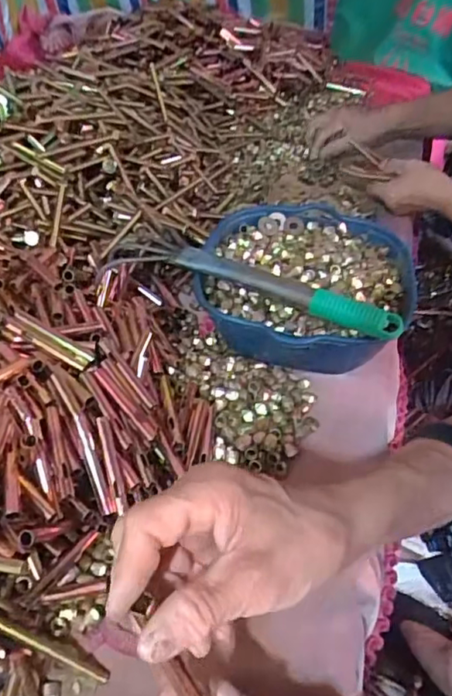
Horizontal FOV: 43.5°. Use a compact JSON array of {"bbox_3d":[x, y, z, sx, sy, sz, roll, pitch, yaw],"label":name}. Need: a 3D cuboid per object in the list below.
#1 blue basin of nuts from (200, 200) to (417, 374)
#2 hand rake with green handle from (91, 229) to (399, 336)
[{"bbox_3d":[0.092,-0.070,0.641,0.223,0.081,0.244,-2,44,2],"label":"blue basin of nuts"},{"bbox_3d":[0.023,-0.070,0.588,0.319,0.034,0.059,14,46,18],"label":"hand rake with green handle"}]

